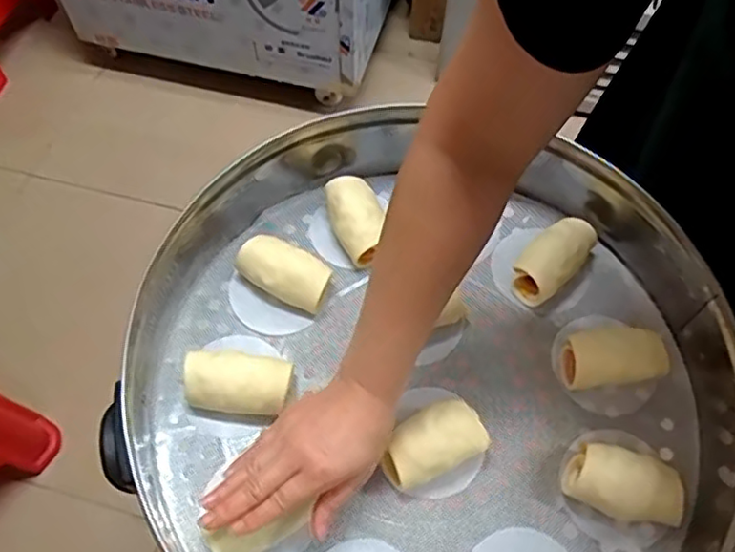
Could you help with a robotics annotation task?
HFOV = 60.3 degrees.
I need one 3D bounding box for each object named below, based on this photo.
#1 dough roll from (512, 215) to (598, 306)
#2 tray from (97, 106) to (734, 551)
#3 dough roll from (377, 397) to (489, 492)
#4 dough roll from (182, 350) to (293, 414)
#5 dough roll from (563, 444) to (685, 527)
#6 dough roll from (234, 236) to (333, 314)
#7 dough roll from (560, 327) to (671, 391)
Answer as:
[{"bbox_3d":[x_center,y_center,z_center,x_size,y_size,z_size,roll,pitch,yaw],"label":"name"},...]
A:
[{"bbox_3d":[0.190,-0.017,0.653,0.050,0.049,0.099,39,67,19],"label":"dough roll"},{"bbox_3d":[0.064,0.072,0.574,0.525,0.108,0.526,1,60,-1],"label":"tray"},{"bbox_3d":[0.056,0.145,0.553,0.095,0.040,0.055,-23,63,-14],"label":"dough roll"},{"bbox_3d":[-0.120,0.097,0.585,0.096,0.049,0.066,14,61,6],"label":"dough roll"},{"bbox_3d":[0.217,0.177,0.538,0.089,0.046,0.053,12,61,6],"label":"dough roll"},{"bbox_3d":[-0.082,-0.003,0.637,0.094,0.043,0.054,24,63,12],"label":"dough roll"},{"bbox_3d":[0.225,0.078,0.588,0.094,0.046,0.050,-5,61,-4],"label":"dough roll"}]

